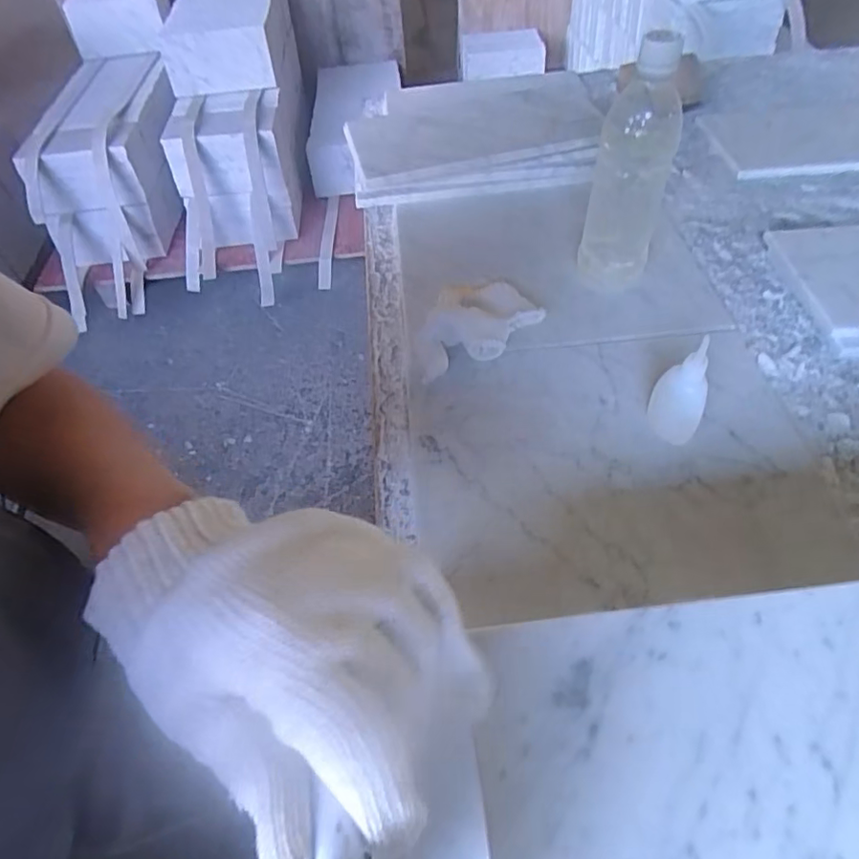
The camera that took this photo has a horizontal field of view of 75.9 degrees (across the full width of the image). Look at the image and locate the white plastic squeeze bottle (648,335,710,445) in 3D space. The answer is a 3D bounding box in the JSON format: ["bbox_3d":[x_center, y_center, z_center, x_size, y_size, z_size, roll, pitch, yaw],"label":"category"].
[{"bbox_3d":[0.189,-0.027,0.414,0.036,0.093,0.031,19,56,18],"label":"white plastic squeeze bottle"}]

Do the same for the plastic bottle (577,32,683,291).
[{"bbox_3d":[0.176,-0.218,0.486,0.063,0.207,0.054,11,54,12],"label":"plastic bottle"}]

